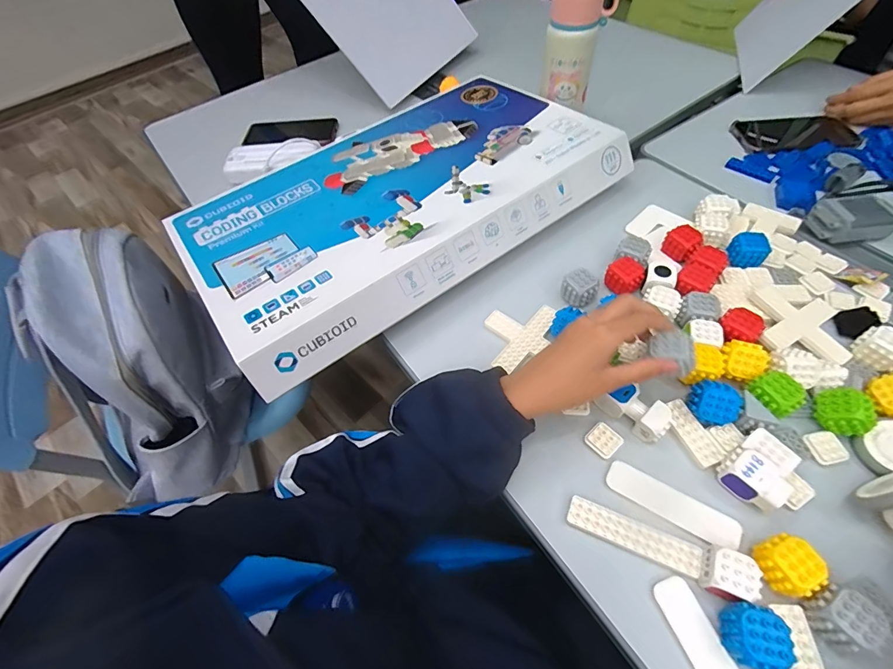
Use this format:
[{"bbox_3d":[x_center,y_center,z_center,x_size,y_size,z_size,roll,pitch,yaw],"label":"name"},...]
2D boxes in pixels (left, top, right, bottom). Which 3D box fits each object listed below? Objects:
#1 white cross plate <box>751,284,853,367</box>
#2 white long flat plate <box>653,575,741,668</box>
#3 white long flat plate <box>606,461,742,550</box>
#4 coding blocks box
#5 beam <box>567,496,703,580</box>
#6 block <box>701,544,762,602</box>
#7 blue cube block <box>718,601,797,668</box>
[{"bbox_3d":[0.367,-0.010,0.427,0.081,0.014,0.085,11,57,12],"label":"white cross plate"},{"bbox_3d":[0.191,0.234,0.293,0.028,0.006,0.106,-20,56,-9],"label":"white long flat plate"},{"bbox_3d":[0.192,0.145,0.352,0.105,0.005,0.030,27,61,21],"label":"white long flat plate"},{"bbox_3d":[-0.059,-0.178,0.551,0.531,0.071,0.306,-34,59,-18],"label":"coding blocks box"},{"bbox_3d":[0.154,0.165,0.340,0.103,0.005,0.025,18,58,17],"label":"beam"},{"bbox_3d":[0.212,0.182,0.308,0.032,0.024,0.034,16,58,15],"label":"block"},{"bbox_3d":[0.217,0.213,0.287,0.042,0.028,0.037,10,56,11],"label":"blue cube block"}]

